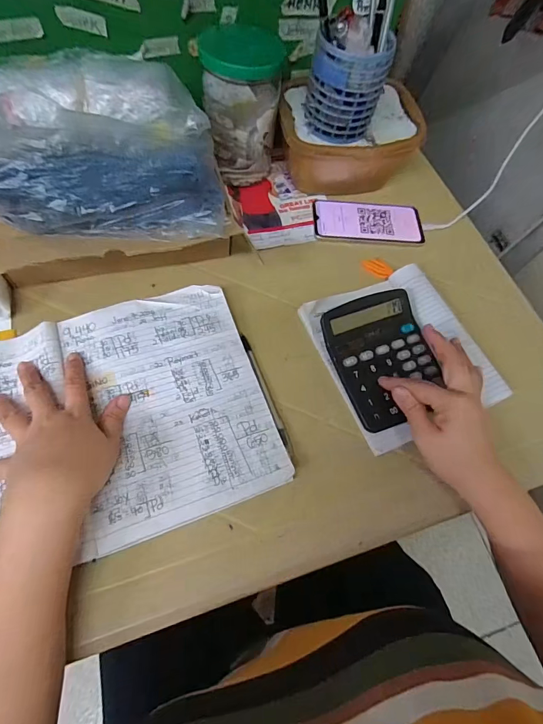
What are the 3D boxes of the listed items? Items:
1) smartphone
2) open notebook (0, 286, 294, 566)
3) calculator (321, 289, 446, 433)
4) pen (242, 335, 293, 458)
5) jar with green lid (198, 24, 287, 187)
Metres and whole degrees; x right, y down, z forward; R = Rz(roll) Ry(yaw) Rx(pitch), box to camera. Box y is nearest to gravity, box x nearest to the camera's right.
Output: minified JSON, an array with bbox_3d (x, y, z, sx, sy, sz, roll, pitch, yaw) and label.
[{"bbox_3d":[0.140,-0.204,0.559,0.157,0.014,0.074,4,63,-6],"label":"smartphone"},{"bbox_3d":[-0.184,0.058,0.373,0.360,0.038,0.241,-16,67,-16],"label":"open notebook"},{"bbox_3d":[0.131,-0.007,0.430,0.114,0.023,0.140,-19,77,-13],"label":"calculator"},{"bbox_3d":[-0.007,0.030,0.421,0.009,0.014,0.149,-16,66,-15],"label":"pen"},{"bbox_3d":[-0.039,-0.329,0.523,0.094,0.168,0.102,3,63,-6],"label":"jar with green lid"}]

